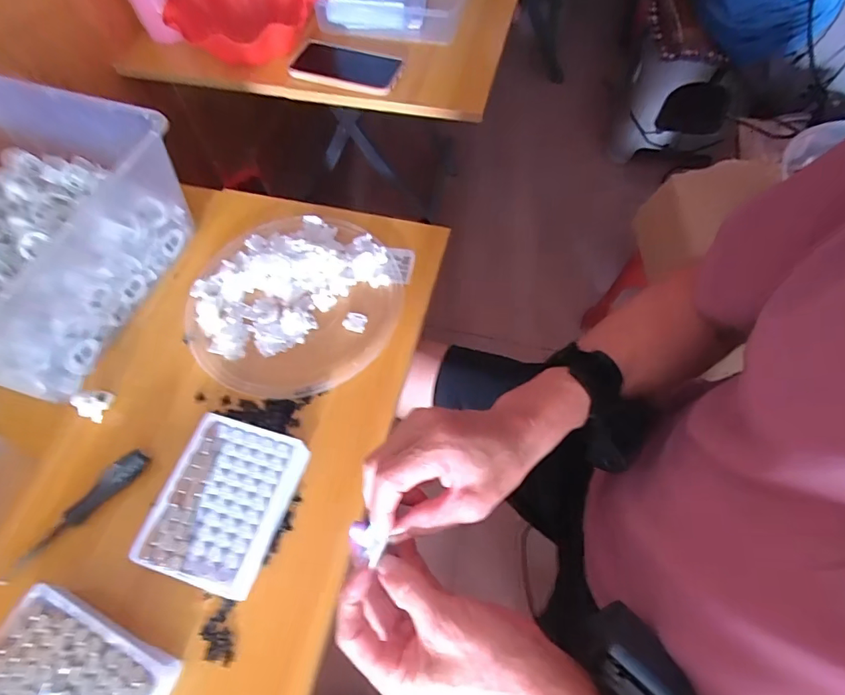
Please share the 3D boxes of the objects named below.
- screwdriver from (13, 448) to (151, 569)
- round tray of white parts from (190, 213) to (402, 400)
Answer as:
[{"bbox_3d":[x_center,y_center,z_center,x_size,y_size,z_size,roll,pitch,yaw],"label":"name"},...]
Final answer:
[{"bbox_3d":[-0.297,0.139,0.426,0.019,0.014,0.124,38,69,21],"label":"screwdriver"},{"bbox_3d":[-0.139,-0.054,0.539,0.227,0.029,0.216,-1,61,2],"label":"round tray of white parts"}]

